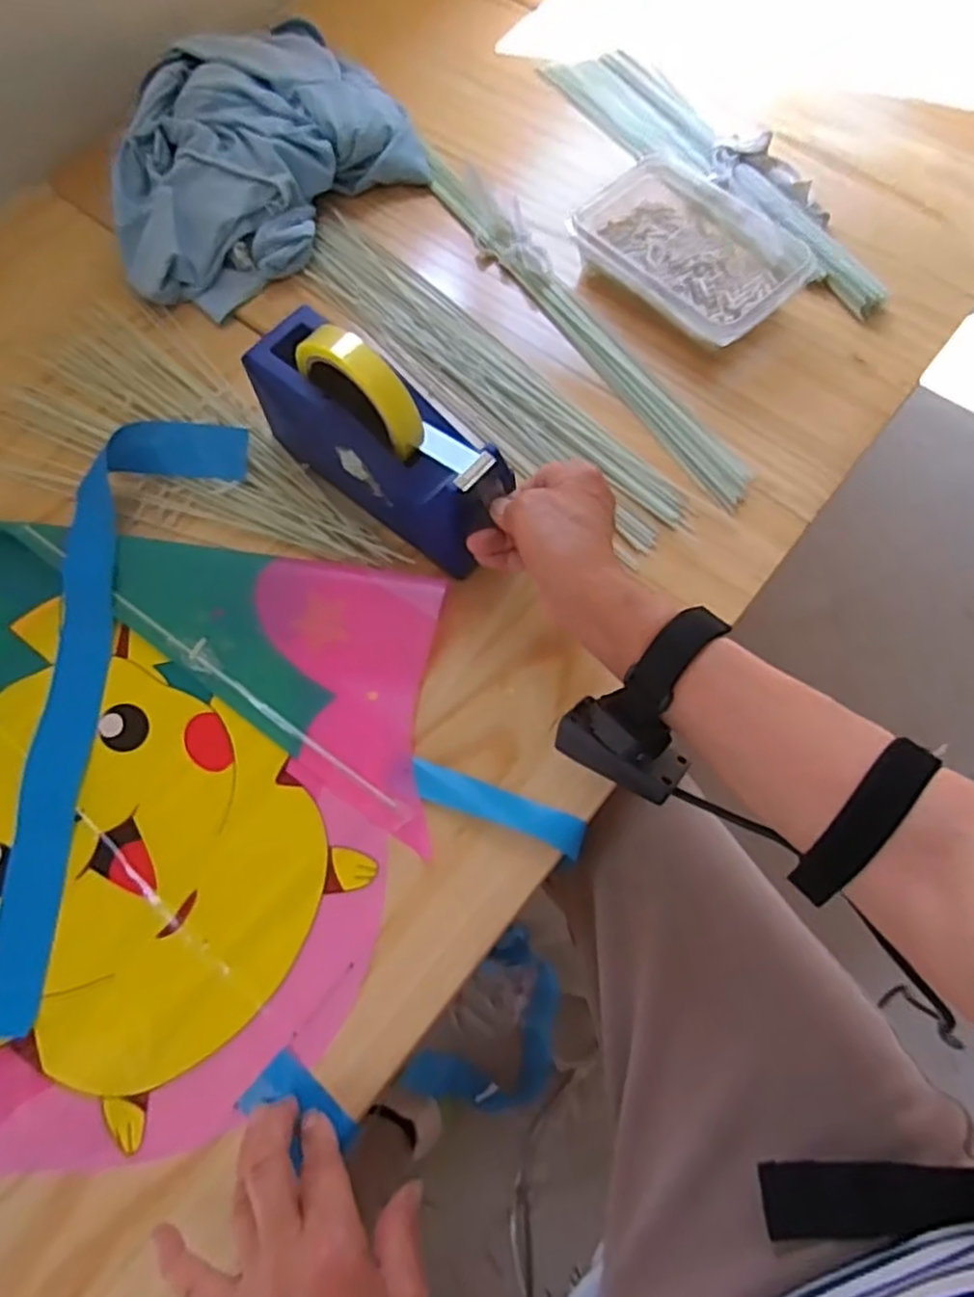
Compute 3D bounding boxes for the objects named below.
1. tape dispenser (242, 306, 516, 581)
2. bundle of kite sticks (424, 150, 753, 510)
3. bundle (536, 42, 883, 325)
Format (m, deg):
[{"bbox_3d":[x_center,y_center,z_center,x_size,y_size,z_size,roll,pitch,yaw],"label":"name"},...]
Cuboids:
[{"bbox_3d":[-0.074,-0.150,0.509,0.198,0.120,0.066,36,74,15],"label":"tape dispenser"},{"bbox_3d":[0.072,-0.287,0.615,0.045,0.022,0.438,-33,71,-11],"label":"bundle of kite sticks"},{"bbox_3d":[0.207,-0.448,0.669,0.078,0.028,0.418,-35,71,-11],"label":"bundle"}]

